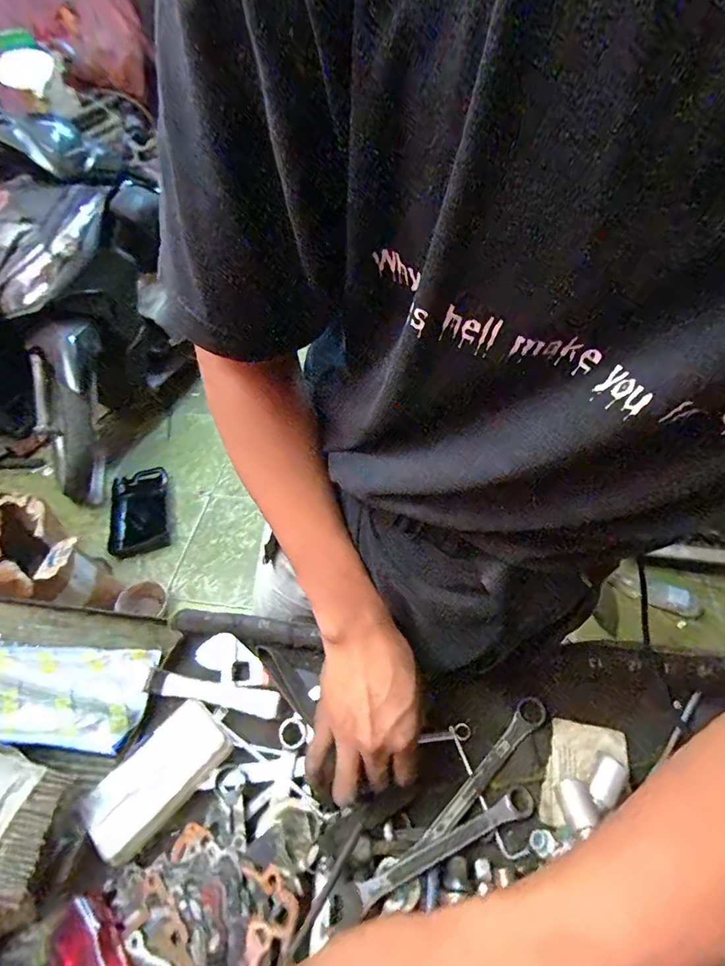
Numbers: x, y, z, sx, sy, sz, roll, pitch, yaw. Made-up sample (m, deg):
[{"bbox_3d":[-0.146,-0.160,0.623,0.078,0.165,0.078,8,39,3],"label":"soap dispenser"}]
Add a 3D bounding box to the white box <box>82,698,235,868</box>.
[{"bbox_3d":[-0.189,0.268,0.429,0.065,0.023,0.124,34,60,28],"label":"white box"}]

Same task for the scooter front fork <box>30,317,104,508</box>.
[{"bbox_3d":[-0.991,-0.232,1.566,0.173,0.607,0.154,13,23,14],"label":"scooter front fork"}]

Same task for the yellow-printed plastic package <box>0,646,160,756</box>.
[{"bbox_3d":[-0.404,0.209,0.499,0.350,0.041,0.101,3,51,7],"label":"yellow-printed plastic package"}]

